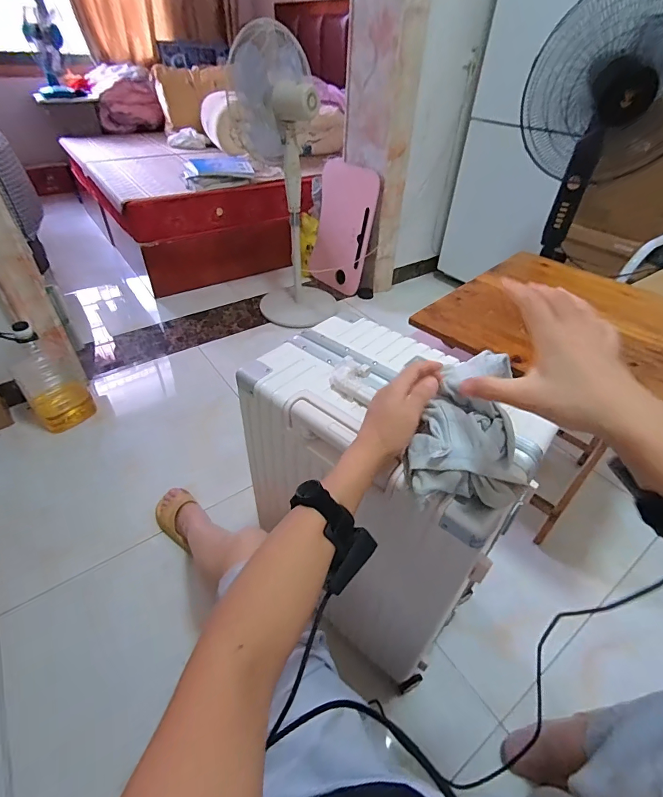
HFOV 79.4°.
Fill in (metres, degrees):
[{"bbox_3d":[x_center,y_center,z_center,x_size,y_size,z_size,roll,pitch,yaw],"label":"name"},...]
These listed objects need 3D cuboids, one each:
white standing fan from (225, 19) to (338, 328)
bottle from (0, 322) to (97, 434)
[{"bbox_3d":[-0.198,-0.906,1.758,0.391,1.069,0.464,-6,43,-10],"label":"white standing fan"},{"bbox_3d":[-0.924,-0.078,1.314,0.176,0.394,0.129,-29,51,-31],"label":"bottle"}]

